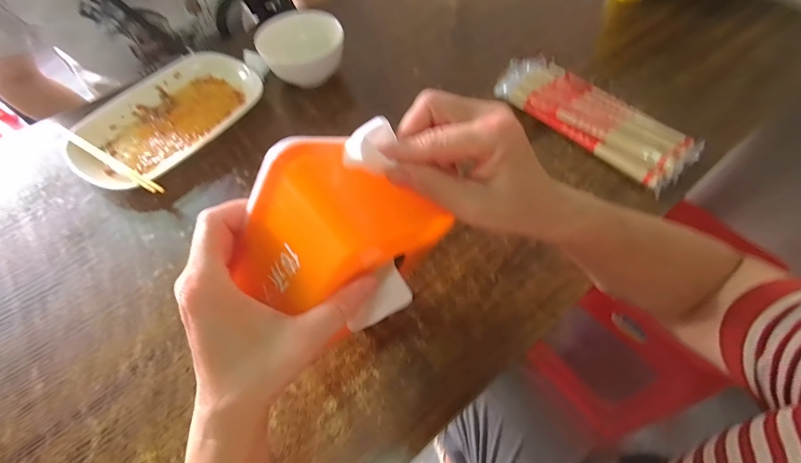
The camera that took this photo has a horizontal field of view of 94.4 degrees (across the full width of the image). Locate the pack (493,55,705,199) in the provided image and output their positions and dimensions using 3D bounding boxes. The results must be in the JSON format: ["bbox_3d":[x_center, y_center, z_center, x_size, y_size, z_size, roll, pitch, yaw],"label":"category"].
[{"bbox_3d":[0.224,-0.141,0.440,0.091,0.020,0.232,-36,64,-18],"label":"pack"}]

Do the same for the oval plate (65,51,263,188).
[{"bbox_3d":[-0.303,-0.155,0.475,0.162,0.029,0.230,33,65,20],"label":"oval plate"}]

